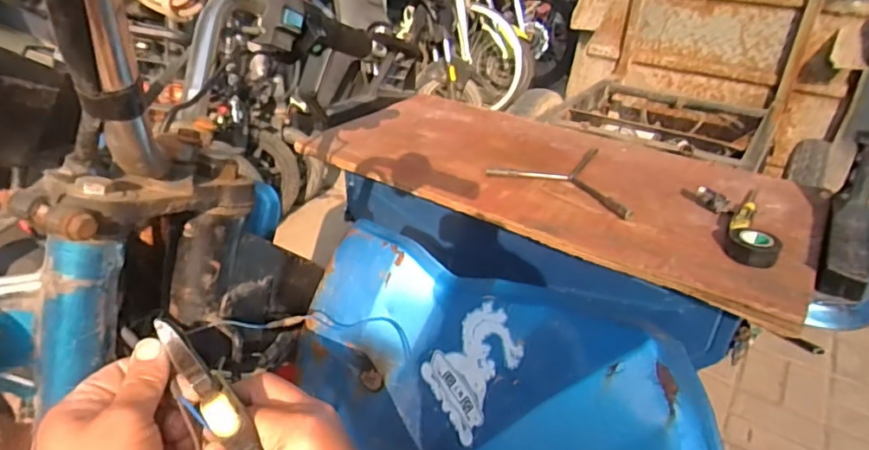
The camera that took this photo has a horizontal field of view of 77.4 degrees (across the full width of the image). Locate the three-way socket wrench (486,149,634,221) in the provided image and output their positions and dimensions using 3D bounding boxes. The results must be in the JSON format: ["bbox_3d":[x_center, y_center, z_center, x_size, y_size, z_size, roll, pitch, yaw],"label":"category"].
[{"bbox_3d":[0.230,-0.088,0.893,0.237,0.018,0.207,20,33,26],"label":"three-way socket wrench"}]

